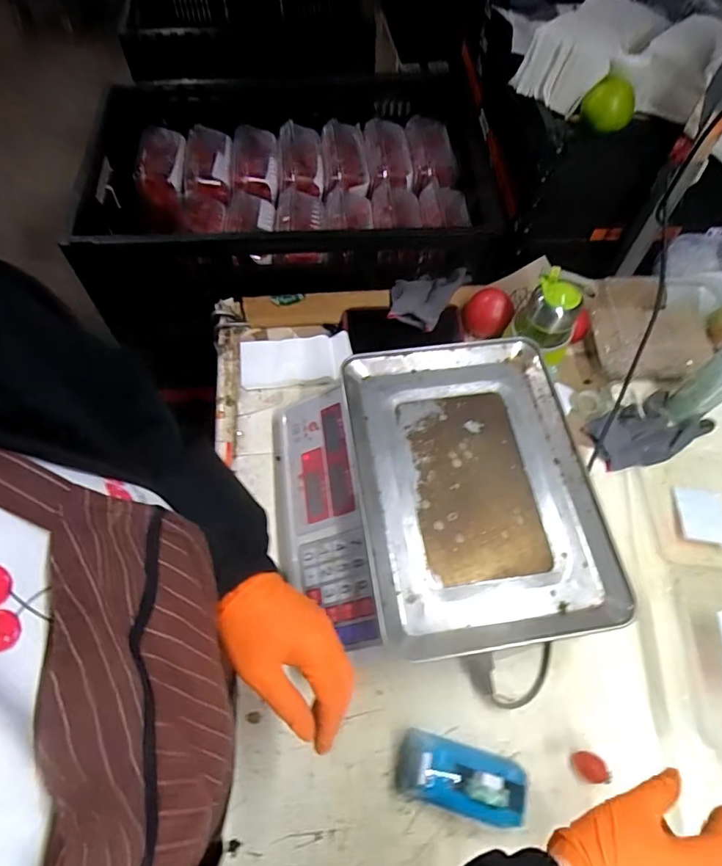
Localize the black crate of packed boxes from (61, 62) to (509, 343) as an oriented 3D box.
[{"bbox_3d":[-0.112,-0.416,0.862,0.632,0.179,0.504,0,61,-1],"label":"black crate of packed boxes"}]

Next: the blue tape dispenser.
[{"bbox_3d":[0.091,0.317,0.470,0.118,0.060,0.061,9,61,18],"label":"blue tape dispenser"}]

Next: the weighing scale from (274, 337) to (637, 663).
[{"bbox_3d":[0.072,0.072,0.562,0.320,0.105,0.322,-7,61,-5],"label":"weighing scale"}]

